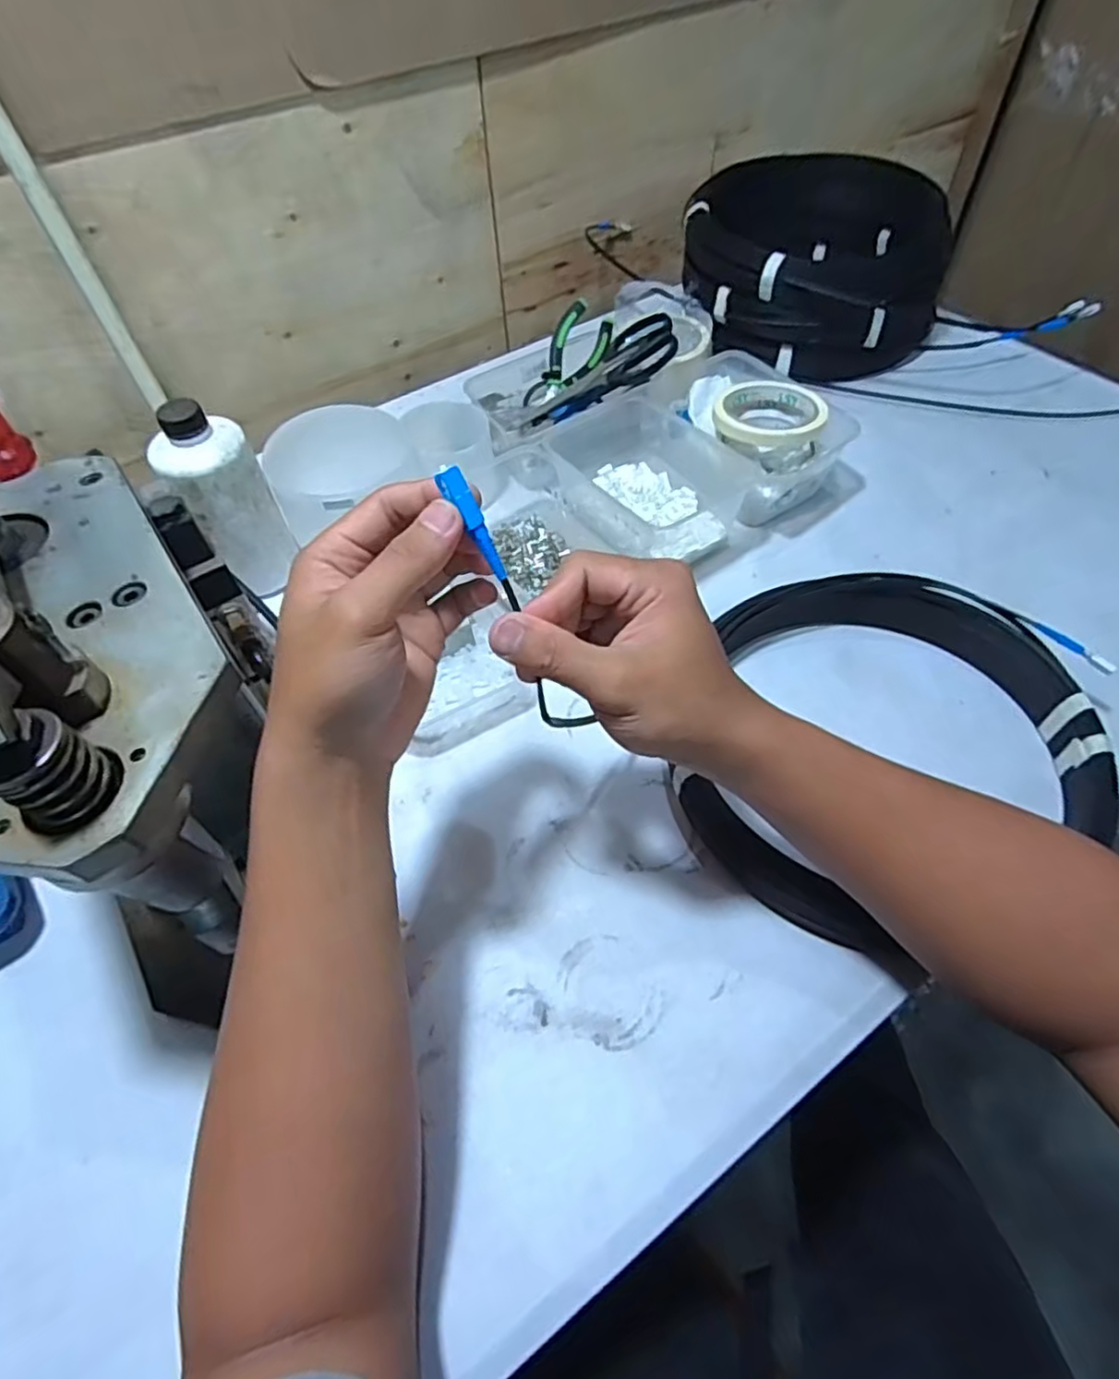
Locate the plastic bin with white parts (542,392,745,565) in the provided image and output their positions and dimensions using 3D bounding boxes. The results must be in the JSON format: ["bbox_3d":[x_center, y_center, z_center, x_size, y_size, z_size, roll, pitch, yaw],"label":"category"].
[{"bbox_3d":[0.088,-0.202,0.631,0.110,0.060,0.182,-30,57,-18],"label":"plastic bin with white parts"}]

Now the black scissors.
[{"bbox_3d":[0.035,-0.306,0.668,0.173,0.025,0.062,-21,52,28],"label":"black scissors"}]

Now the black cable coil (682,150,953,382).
[{"bbox_3d":[0.287,-0.478,0.765,0.275,0.125,0.259,15,56,14],"label":"black cable coil"}]

